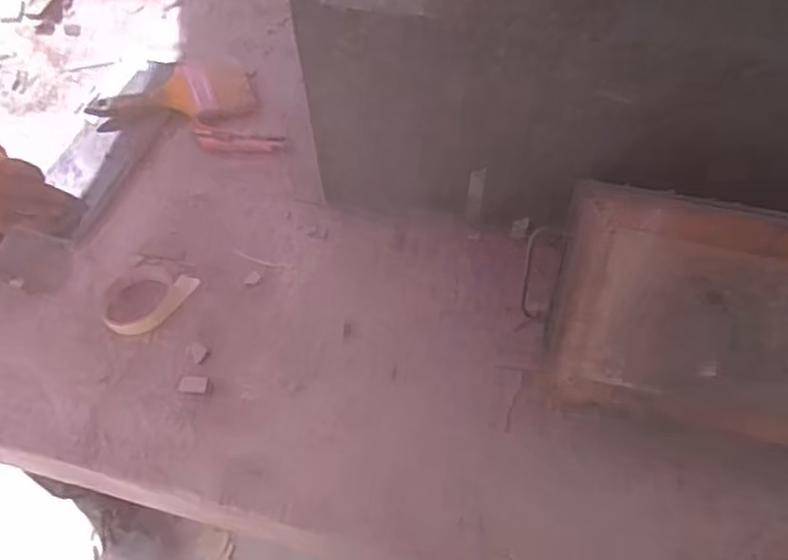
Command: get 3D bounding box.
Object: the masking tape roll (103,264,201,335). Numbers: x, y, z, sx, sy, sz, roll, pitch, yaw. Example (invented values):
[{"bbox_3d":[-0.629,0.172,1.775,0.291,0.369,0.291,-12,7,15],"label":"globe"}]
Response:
[{"bbox_3d":[-0.310,0.026,0.833,0.100,0.015,0.095,14,60,10],"label":"masking tape roll"}]

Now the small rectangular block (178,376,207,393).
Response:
[{"bbox_3d":[-0.235,0.122,0.780,0.032,0.004,0.021,2,59,3],"label":"small rectangular block"}]

